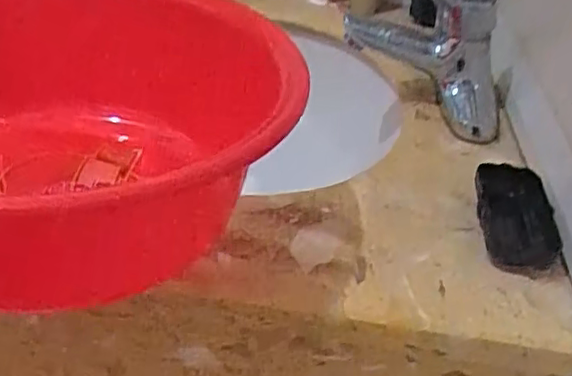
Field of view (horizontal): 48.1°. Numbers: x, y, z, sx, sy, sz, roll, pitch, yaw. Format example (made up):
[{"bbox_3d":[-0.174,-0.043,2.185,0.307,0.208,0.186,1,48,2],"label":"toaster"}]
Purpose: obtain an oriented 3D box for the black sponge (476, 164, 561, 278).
[{"bbox_3d":[0.173,0.022,0.484,0.049,0.021,0.109,7,35,0],"label":"black sponge"}]

